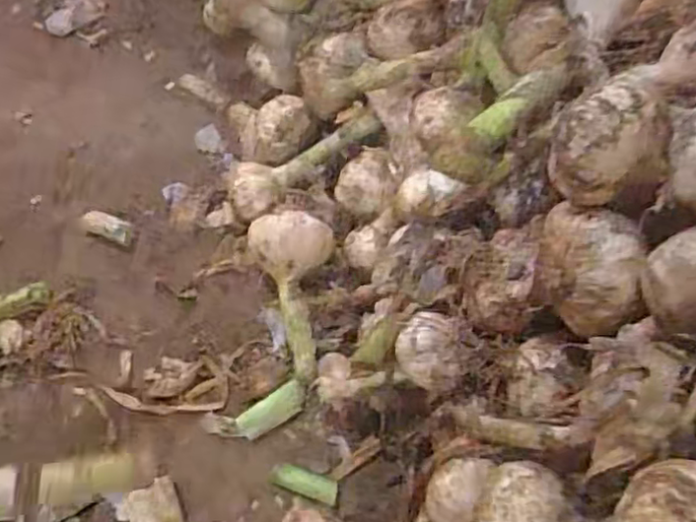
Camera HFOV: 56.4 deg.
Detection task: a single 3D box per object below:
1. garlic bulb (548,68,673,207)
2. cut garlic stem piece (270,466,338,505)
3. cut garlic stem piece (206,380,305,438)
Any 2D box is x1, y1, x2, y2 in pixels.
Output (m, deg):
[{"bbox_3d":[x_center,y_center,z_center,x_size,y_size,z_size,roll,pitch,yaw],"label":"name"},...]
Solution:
[{"bbox_3d":[0.106,-0.048,0.259,0.039,0.040,0.036,1,65,-3],"label":"garlic bulb"},{"bbox_3d":[-0.026,0.131,0.383,0.042,0.007,0.014,13,66,18],"label":"cut garlic stem piece"},{"bbox_3d":[-0.055,0.096,0.402,0.059,0.008,0.022,-19,69,-10],"label":"cut garlic stem piece"}]

